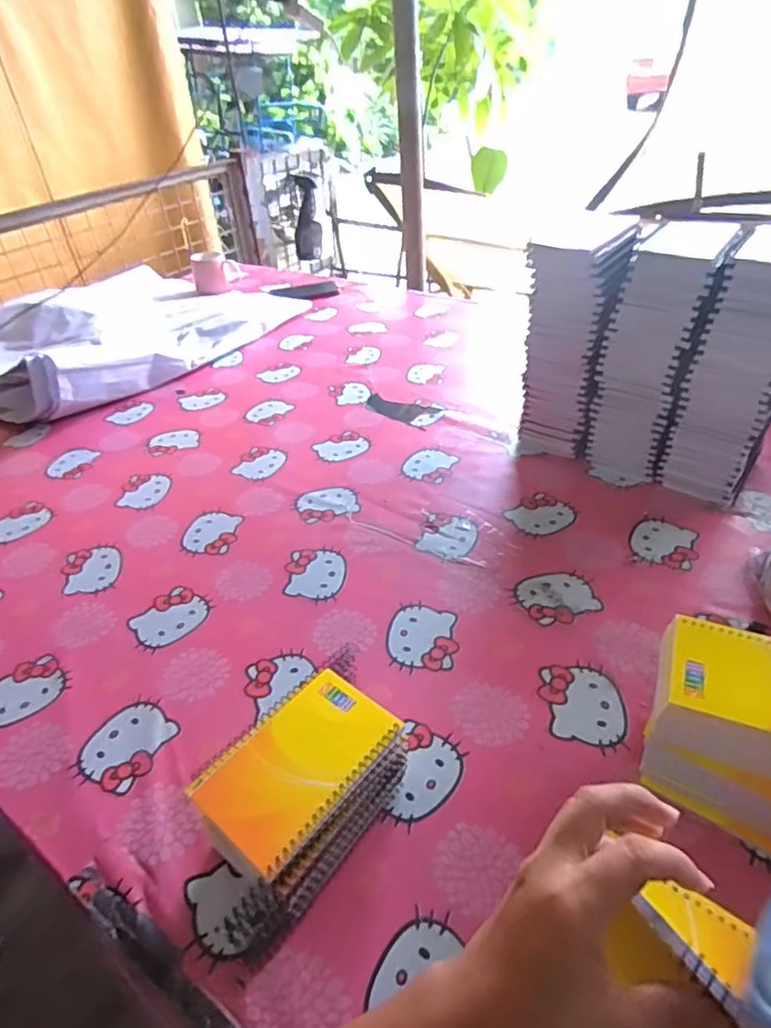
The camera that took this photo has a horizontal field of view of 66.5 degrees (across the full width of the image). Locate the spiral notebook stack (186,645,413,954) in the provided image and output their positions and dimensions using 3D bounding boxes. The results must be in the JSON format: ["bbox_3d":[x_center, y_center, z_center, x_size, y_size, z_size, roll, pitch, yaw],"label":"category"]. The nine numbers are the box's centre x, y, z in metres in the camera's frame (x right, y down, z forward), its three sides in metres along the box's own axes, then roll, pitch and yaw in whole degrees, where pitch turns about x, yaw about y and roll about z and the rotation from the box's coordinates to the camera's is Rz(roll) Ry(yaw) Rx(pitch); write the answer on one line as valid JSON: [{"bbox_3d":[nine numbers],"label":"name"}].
[{"bbox_3d":[-0.061,0.205,0.437,0.097,0.098,0.140,26,48,32],"label":"spiral notebook stack"}]

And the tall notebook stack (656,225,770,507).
[{"bbox_3d":[0.425,-0.164,0.696,0.101,0.291,0.121,26,48,32],"label":"tall notebook stack"}]

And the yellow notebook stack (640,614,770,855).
[{"bbox_3d":[0.267,0.165,0.436,0.135,0.119,0.098,14,42,21],"label":"yellow notebook stack"}]

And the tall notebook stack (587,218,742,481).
[{"bbox_3d":[0.335,-0.199,0.741,0.101,0.293,0.121,17,43,25],"label":"tall notebook stack"}]

